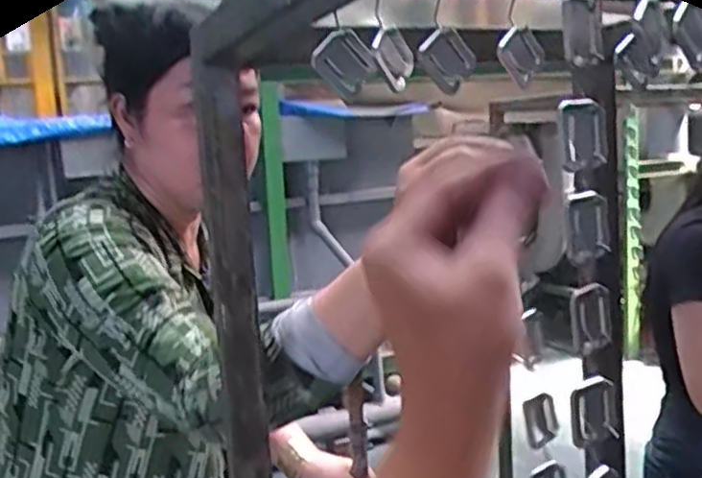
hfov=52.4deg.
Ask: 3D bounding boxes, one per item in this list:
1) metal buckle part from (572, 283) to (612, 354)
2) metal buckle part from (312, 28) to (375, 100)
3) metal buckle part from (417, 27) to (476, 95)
[{"bbox_3d":[0.143,0.047,0.423,0.036,0.038,0.005,-10,11,-41],"label":"metal buckle part"},{"bbox_3d":[-0.005,-0.114,0.460,0.042,0.034,0.015,39,1,-30],"label":"metal buckle part"},{"bbox_3d":[0.066,-0.122,0.486,0.036,0.040,0.007,-49,22,-12],"label":"metal buckle part"}]

